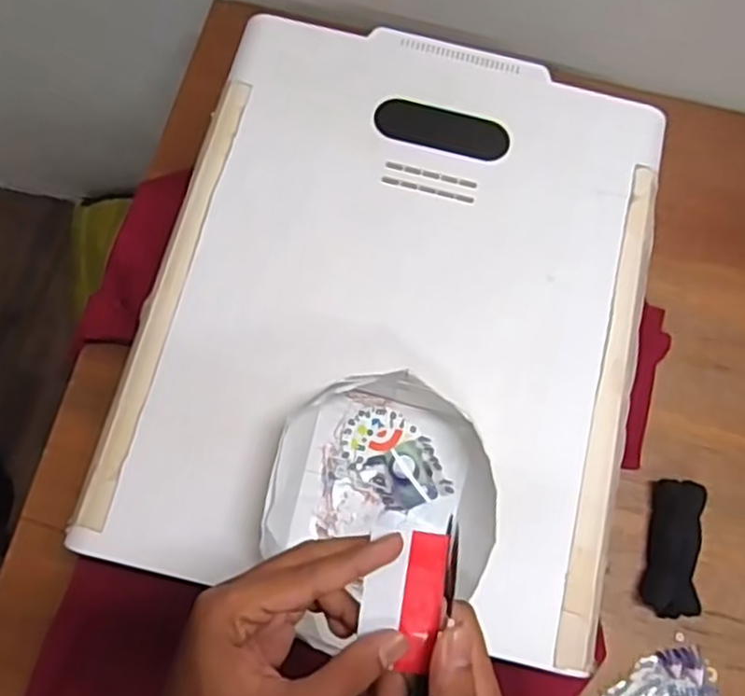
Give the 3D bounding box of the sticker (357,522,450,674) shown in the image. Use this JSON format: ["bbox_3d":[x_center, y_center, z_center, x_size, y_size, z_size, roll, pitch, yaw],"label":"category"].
[{"bbox_3d":[0.015,0.124,0.365,0.038,0.004,0.068,10,83,10],"label":"sticker"}]

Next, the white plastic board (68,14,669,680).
[{"bbox_3d":[0.025,-0.040,0.611,0.393,0.040,0.493,13,72,0],"label":"white plastic board"}]

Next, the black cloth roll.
[{"bbox_3d":[0.293,0.194,0.712,0.045,0.035,0.126,12,72,-1],"label":"black cloth roll"}]

